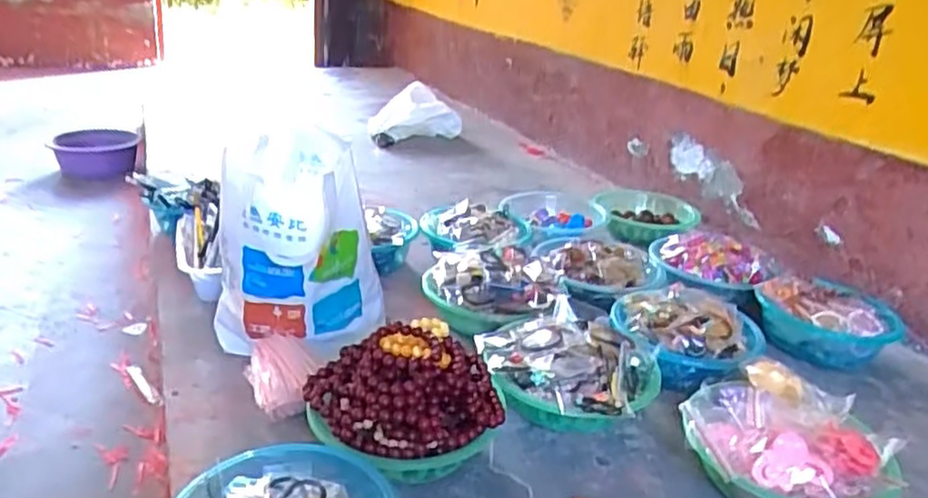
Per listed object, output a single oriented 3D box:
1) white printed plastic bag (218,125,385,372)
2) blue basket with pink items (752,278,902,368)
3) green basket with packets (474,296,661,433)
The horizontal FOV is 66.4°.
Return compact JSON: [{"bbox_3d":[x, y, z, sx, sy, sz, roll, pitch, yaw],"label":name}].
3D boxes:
[{"bbox_3d":[-0.245,0.002,1.052,0.208,0.288,0.206,21,28,32],"label":"white printed plastic bag"},{"bbox_3d":[0.596,0.118,1.172,0.211,0.094,0.144,19,27,28],"label":"blue basket with pink items"},{"bbox_3d":[0.139,0.174,0.983,0.208,0.097,0.239,-16,31,-39],"label":"green basket with packets"}]

